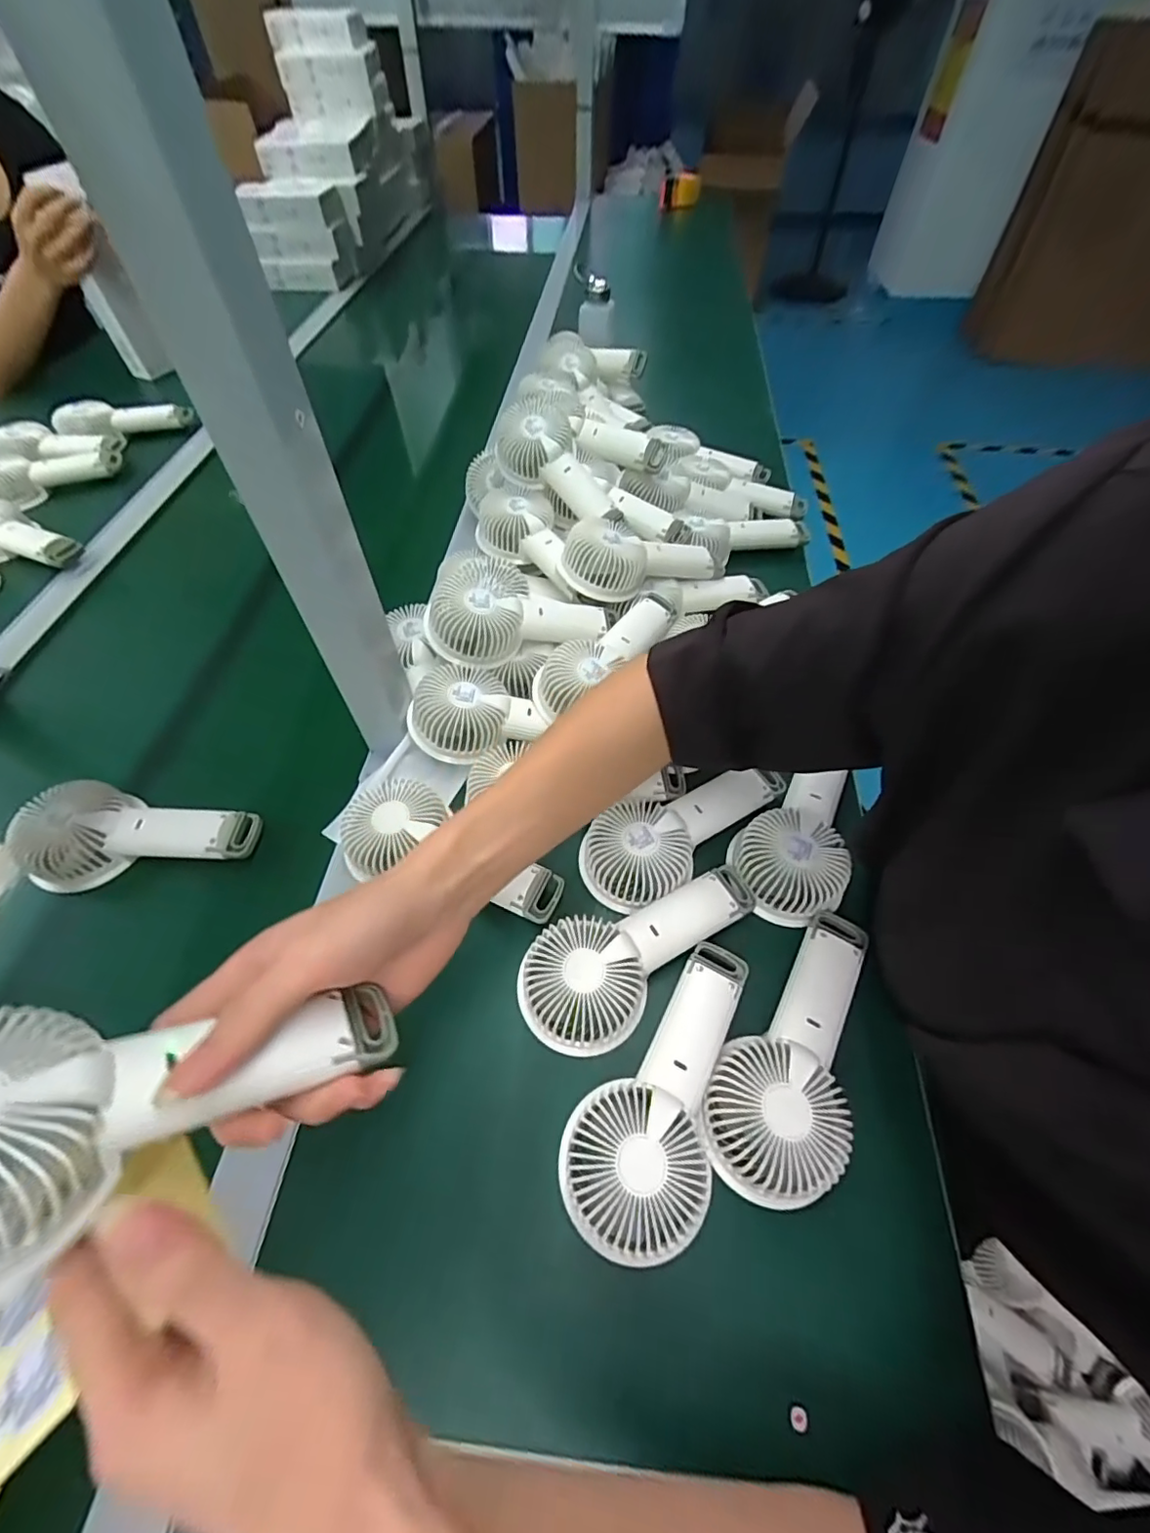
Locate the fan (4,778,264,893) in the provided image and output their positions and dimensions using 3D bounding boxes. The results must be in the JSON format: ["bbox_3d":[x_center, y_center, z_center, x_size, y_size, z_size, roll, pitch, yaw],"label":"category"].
[{"bbox_3d":[-0.355,0.058,0.450,0.178,0.039,0.083,5,56,3],"label":"fan"}]

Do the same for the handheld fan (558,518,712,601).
[{"bbox_3d":[0.071,-0.218,0.584,0.177,0.048,0.077,-8,56,-20],"label":"handheld fan"}]

